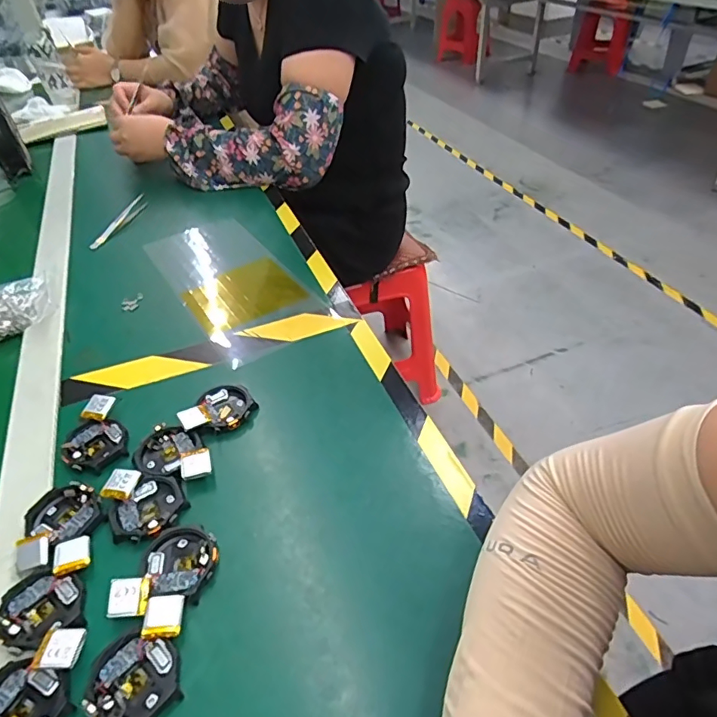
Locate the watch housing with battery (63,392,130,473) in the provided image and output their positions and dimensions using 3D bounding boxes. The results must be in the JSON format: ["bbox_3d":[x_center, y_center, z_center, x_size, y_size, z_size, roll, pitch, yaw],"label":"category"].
[{"bbox_3d":[-0.219,0.063,0.415,0.046,0.018,0.069,-19,44,-13],"label":"watch housing with battery"}]

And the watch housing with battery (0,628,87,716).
[{"bbox_3d":[-0.186,0.186,0.277,0.054,0.013,0.060,-8,43,-1],"label":"watch housing with battery"}]

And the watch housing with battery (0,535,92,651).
[{"bbox_3d":[-0.199,0.150,0.317,0.053,0.013,0.060,-18,44,-13],"label":"watch housing with battery"}]

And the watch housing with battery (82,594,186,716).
[{"bbox_3d":[-0.121,0.176,0.288,0.048,0.016,0.066,23,50,28],"label":"watch housing with battery"}]

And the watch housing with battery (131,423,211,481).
[{"bbox_3d":[-0.141,0.076,0.396,0.068,0.019,0.042,15,47,22],"label":"watch housing with battery"}]

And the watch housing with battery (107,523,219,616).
[{"bbox_3d":[-0.123,0.140,0.327,0.049,0.020,0.068,14,47,21],"label":"watch housing with battery"}]

